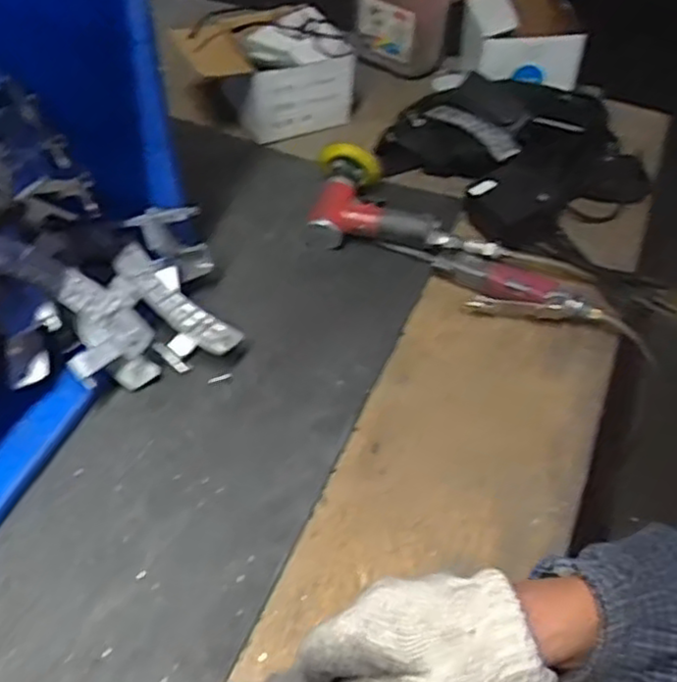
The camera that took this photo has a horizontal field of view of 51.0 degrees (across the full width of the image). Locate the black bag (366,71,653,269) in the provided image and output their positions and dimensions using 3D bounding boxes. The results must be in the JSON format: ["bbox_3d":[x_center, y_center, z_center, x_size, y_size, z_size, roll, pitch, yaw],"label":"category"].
[{"bbox_3d":[0.211,-0.227,0.836,0.231,0.080,0.279,-31,57,-26],"label":"black bag"}]

